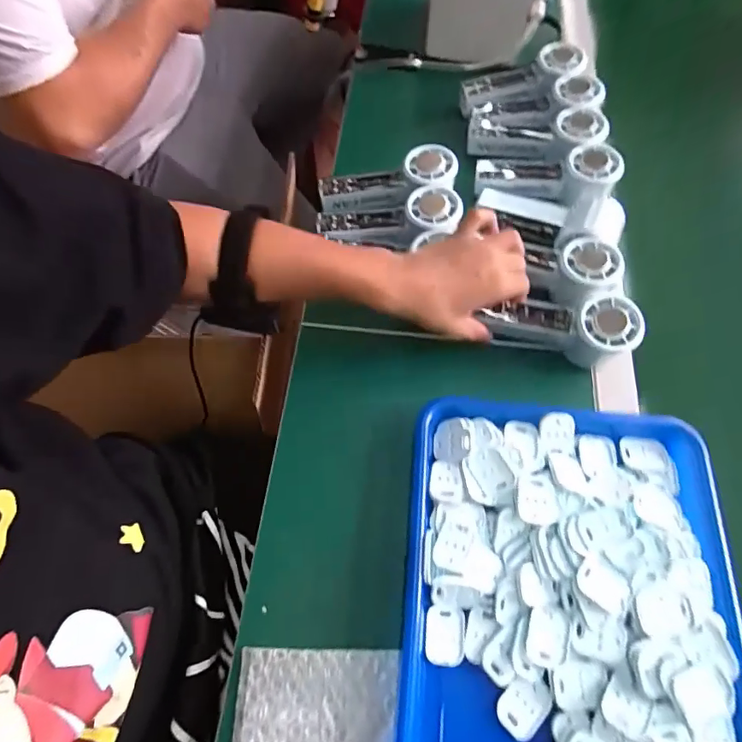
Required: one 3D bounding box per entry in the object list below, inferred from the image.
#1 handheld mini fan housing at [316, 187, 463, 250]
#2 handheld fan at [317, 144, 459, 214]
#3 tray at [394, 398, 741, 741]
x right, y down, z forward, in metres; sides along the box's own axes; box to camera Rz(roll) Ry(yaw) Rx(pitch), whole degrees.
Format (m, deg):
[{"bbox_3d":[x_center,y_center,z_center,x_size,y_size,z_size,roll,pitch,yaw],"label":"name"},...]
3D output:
[{"bbox_3d":[0.019,-0.158,0.512,0.152,0.033,0.057,-4,64,14],"label":"handheld mini fan housing"},{"bbox_3d":[0.019,-0.210,0.534,0.153,0.033,0.054,-11,64,14],"label":"handheld fan"},{"bbox_3d":[0.152,0.185,0.363,0.247,0.030,0.326,6,65,3],"label":"tray"}]

